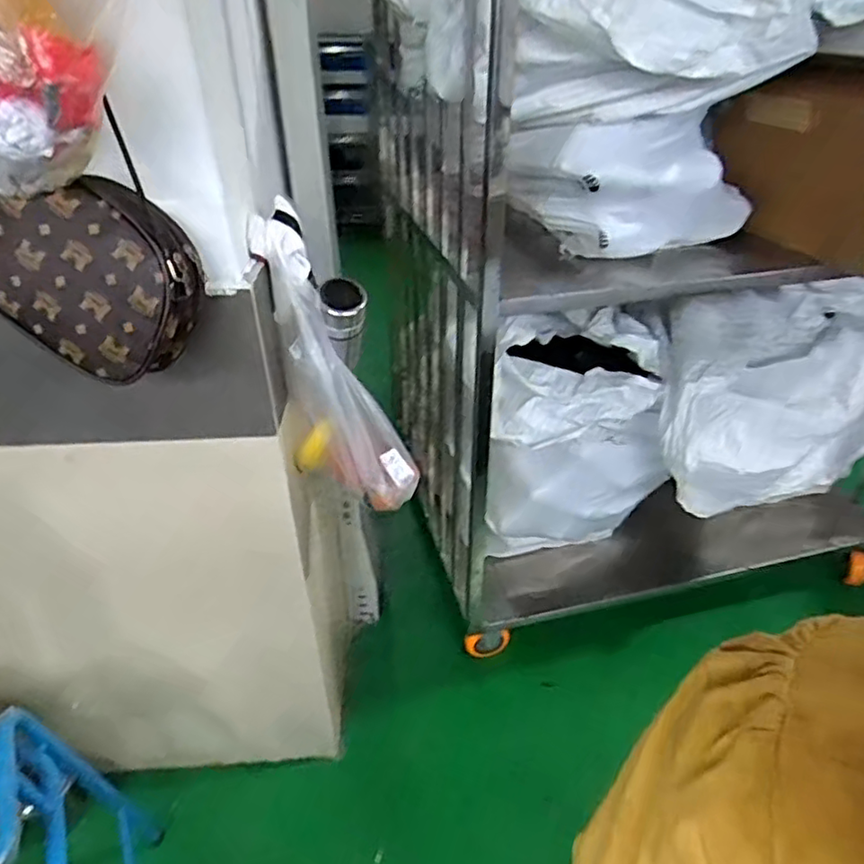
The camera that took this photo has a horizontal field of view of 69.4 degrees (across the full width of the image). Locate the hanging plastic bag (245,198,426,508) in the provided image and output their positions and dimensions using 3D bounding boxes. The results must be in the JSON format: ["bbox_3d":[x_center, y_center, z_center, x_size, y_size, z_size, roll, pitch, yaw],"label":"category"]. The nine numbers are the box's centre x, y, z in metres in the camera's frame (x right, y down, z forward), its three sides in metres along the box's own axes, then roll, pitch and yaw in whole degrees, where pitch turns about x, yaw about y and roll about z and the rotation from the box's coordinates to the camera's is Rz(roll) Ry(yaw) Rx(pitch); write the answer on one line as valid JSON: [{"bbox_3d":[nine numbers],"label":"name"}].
[{"bbox_3d":[-0.149,-0.076,0.824,0.144,0.419,0.077,-6,26,33],"label":"hanging plastic bag"}]

